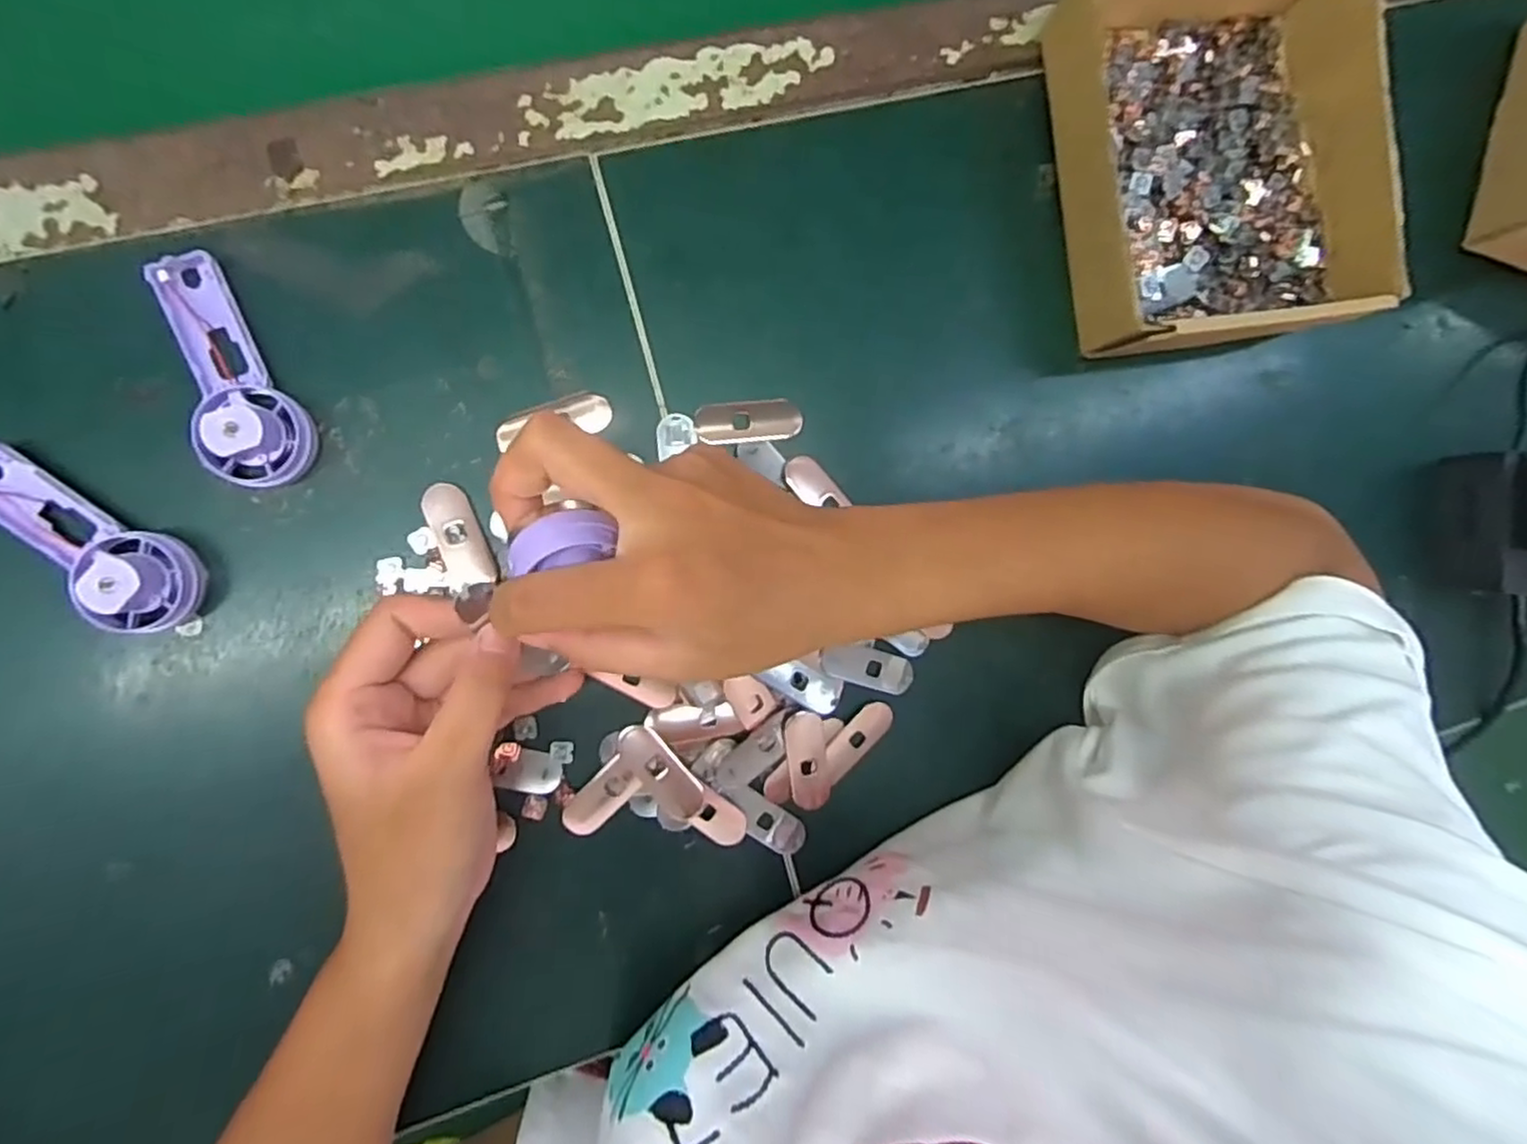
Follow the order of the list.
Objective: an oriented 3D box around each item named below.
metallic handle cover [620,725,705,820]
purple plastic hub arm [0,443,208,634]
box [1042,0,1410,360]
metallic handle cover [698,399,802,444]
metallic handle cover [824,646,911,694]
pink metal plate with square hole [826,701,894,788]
[{"bbox_3d":[-0.048,0.092,0.329,0.018,0.004,0.050,-43,98,-6],"label":"metallic handle cover"},{"bbox_3d":[-0.267,-0.011,0.274,0.091,0.029,0.037,34,86,-9],"label":"purple plastic hub arm"},{"bbox_3d":[0.224,-0.194,0.340,0.159,0.055,0.169,-13,94,-9],"label":"box"},{"bbox_3d":[-0.006,-0.071,0.333,0.050,0.004,0.019,-10,93,-9],"label":"metallic handle cover"},{"bbox_3d":[0.052,0.047,0.349,0.048,0.010,0.018,18,89,-10],"label":"metallic handle cover"},{"bbox_3d":[0.044,0.082,0.350,0.017,0.005,0.045,42,85,-8],"label":"pink metal plate with square hole"}]

